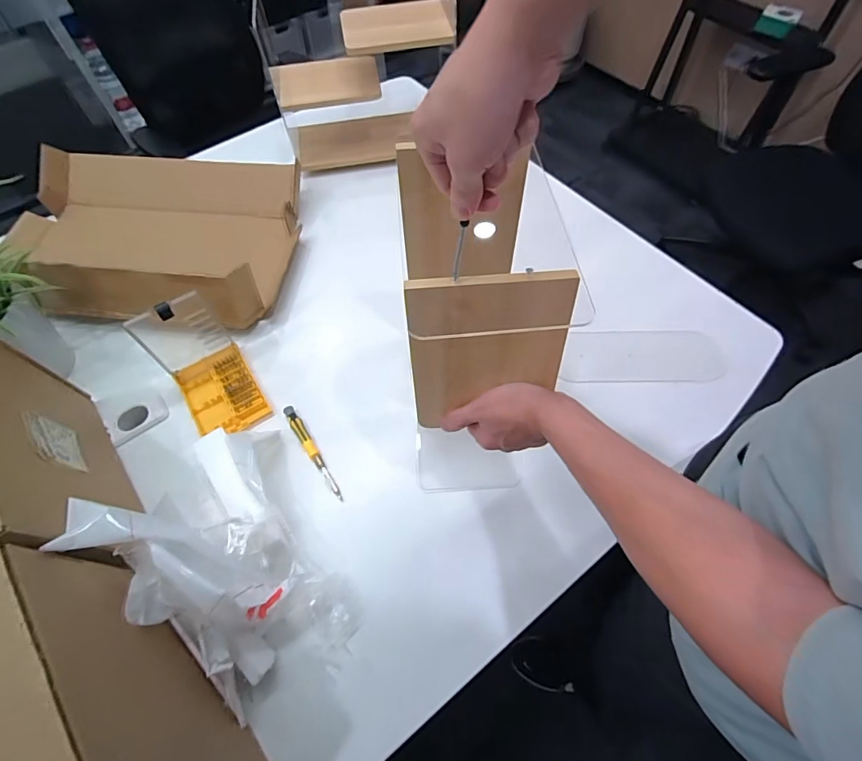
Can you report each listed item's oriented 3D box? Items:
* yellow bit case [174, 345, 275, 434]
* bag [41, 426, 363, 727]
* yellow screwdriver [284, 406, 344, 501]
[{"bbox_3d":[-0.347,0.019,0.755,0.110,0.027,0.158,-29,64,-16],"label":"yellow bit case"},{"bbox_3d":[-0.257,0.194,0.555,0.205,0.199,0.349,-27,64,-15],"label":"bag"},{"bbox_3d":[-0.184,0.110,0.707,0.018,0.012,0.176,-30,65,-16],"label":"yellow screwdriver"}]

